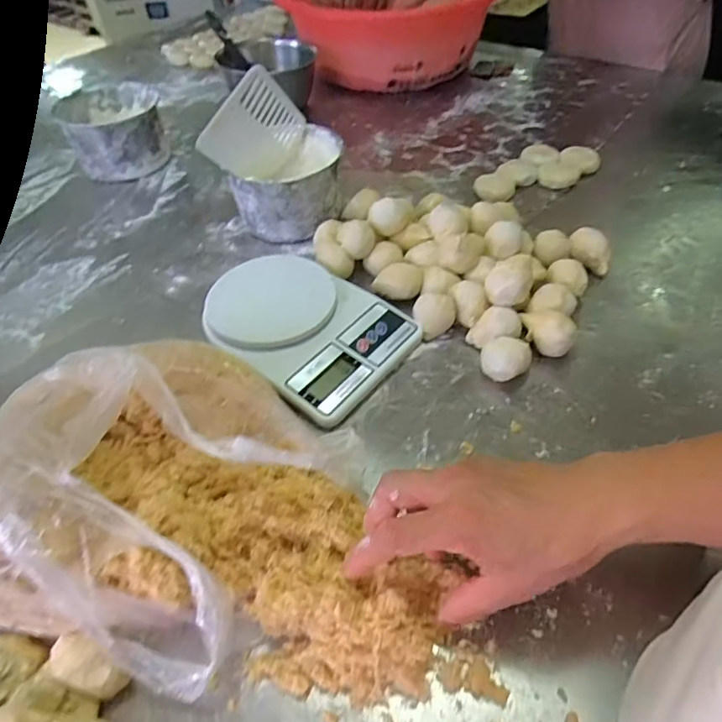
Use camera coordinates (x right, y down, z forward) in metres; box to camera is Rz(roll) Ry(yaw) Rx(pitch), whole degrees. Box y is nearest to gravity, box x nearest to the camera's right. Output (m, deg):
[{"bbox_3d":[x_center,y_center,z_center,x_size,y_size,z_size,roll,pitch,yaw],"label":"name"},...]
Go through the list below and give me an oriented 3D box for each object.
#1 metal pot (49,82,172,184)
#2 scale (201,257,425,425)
[{"bbox_3d":[-0.386,-0.362,0.804,0.142,0.093,0.137,-1,47,2],"label":"metal pot"},{"bbox_3d":[-0.058,-0.039,0.529,0.207,0.041,0.151,31,56,27],"label":"scale"}]

